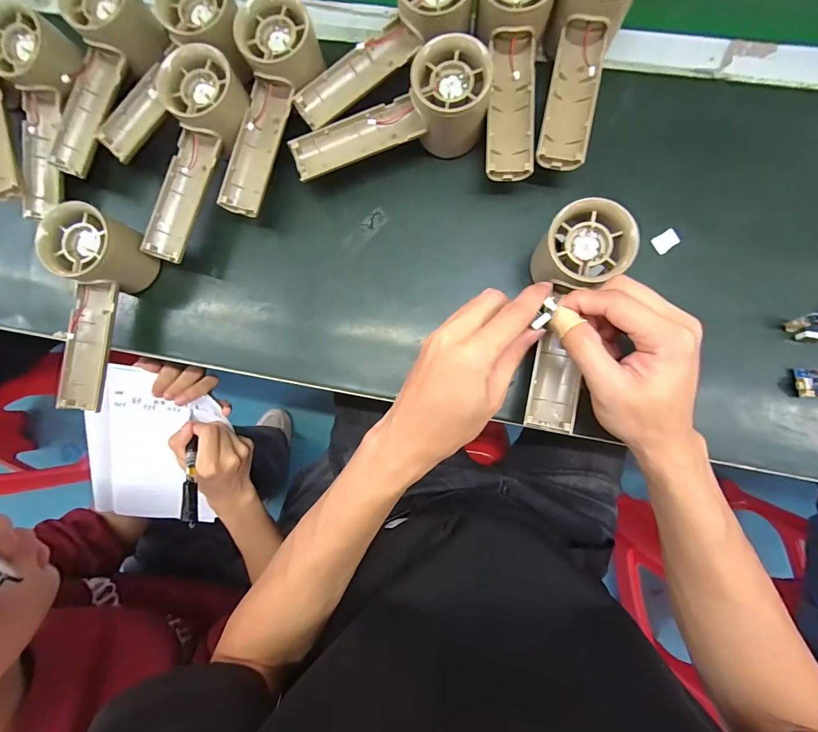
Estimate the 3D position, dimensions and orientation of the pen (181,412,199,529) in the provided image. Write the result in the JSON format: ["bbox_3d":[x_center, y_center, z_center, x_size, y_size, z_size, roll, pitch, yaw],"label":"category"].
[{"bbox_3d":[-0.252,0.113,0.411,0.014,0.014,0.145,-29,54,3],"label":"pen"}]

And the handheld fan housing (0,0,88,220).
[{"bbox_3d":[-0.310,-0.206,0.302,0.061,0.038,0.154,10,102,5],"label":"handheld fan housing"}]

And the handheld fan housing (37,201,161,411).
[{"bbox_3d":[-0.260,-0.044,0.293,0.062,0.061,0.151,21,89,5],"label":"handheld fan housing"}]

